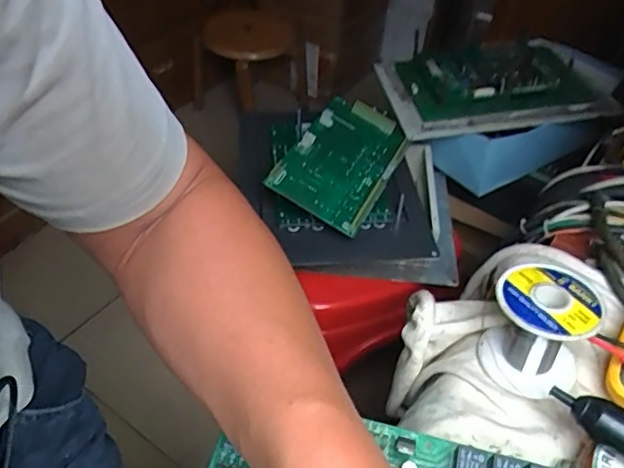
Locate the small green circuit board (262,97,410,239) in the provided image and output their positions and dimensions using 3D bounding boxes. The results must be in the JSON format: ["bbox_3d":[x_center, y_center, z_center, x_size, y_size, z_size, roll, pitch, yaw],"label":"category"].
[{"bbox_3d":[0.042,-0.094,0.702,0.118,0.015,0.207,31,59,9],"label":"small green circuit board"}]

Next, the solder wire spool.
[{"bbox_3d":[0.151,0.064,0.380,0.068,0.064,0.063,31,52,25],"label":"solder wire spool"}]

